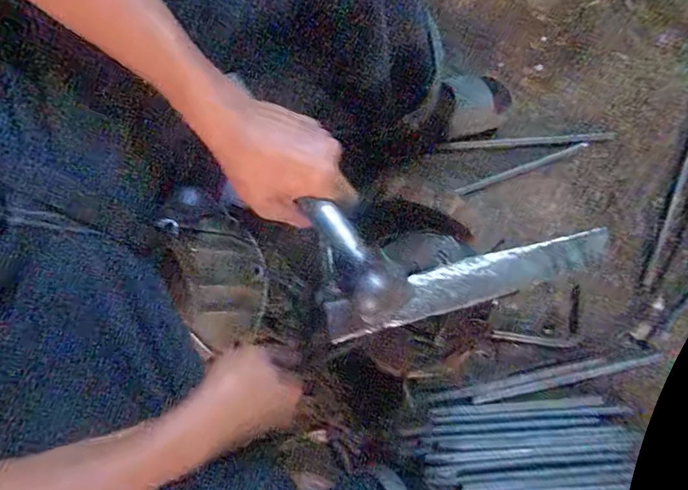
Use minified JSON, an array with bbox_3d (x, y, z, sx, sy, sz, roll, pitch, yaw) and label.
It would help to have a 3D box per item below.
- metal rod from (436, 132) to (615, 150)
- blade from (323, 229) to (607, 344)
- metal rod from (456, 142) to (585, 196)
[{"bbox_3d":[0.332,-0.190,0.818,0.318,0.009,0.016,-4,80,0],"label":"metal rod"},{"bbox_3d":[0.126,0.038,0.448,0.292,0.011,0.045,-15,84,-7],"label":"blade"},{"bbox_3d":[0.325,-0.139,0.812,0.251,0.012,0.013,-21,77,-1],"label":"metal rod"}]

